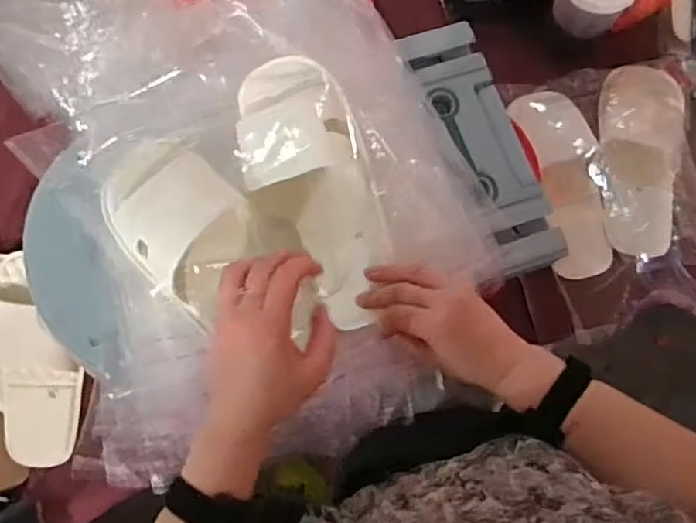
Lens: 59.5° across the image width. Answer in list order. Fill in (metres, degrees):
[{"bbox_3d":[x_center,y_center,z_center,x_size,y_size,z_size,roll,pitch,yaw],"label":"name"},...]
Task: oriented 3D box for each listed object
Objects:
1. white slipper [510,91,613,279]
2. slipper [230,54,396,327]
[{"bbox_3d":[0.297,-0.111,0.825,0.088,0.048,0.263,-13,77,-1],"label":"white slipper"},{"bbox_3d":[-0.035,-0.076,0.594,0.116,0.060,0.267,-21,87,-3],"label":"slipper"}]

